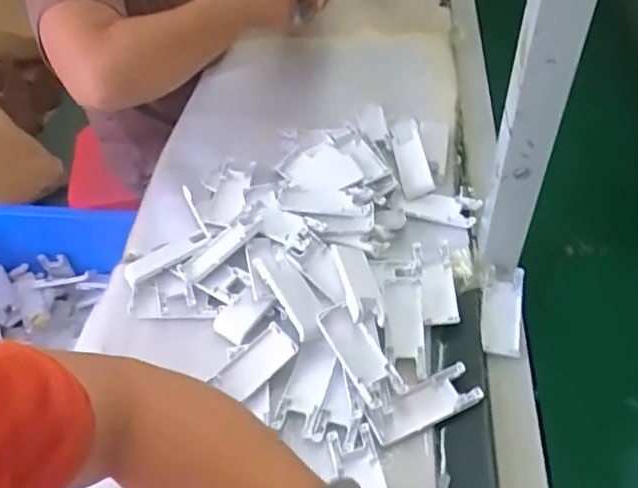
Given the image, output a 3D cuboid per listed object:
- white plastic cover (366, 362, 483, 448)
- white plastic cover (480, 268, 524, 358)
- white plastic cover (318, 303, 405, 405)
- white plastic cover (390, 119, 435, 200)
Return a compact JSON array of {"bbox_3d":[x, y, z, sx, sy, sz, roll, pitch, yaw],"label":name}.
[{"bbox_3d":[0.095,0.147,0.532,0.106,0.014,0.039,-21,51,-14],"label":"white plastic cover"},{"bbox_3d":[0.190,0.069,0.602,0.040,0.007,0.109,10,50,12],"label":"white plastic cover"},{"bbox_3d":[0.036,0.104,0.545,0.038,0.017,0.099,-30,69,-21],"label":"white plastic cover"},{"bbox_3d":[0.118,-0.115,0.744,0.036,0.009,0.140,-5,49,0],"label":"white plastic cover"}]

